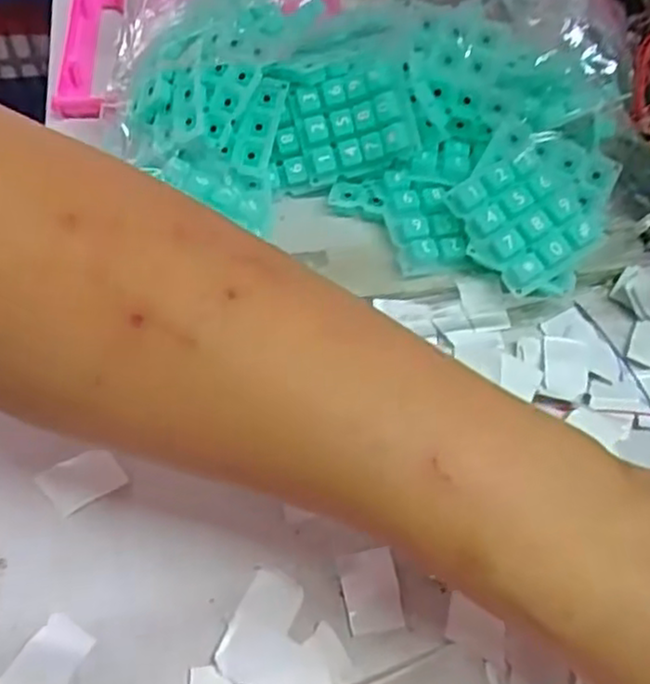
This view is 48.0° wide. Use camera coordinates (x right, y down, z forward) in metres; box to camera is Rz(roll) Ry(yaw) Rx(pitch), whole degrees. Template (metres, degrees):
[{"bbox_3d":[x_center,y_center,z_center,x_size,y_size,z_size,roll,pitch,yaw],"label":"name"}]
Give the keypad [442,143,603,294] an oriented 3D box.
[{"bbox_3d":[0.091,-0.059,0.331,0.053,0.013,0.060,-33,76,-7],"label":"keypad"}]

